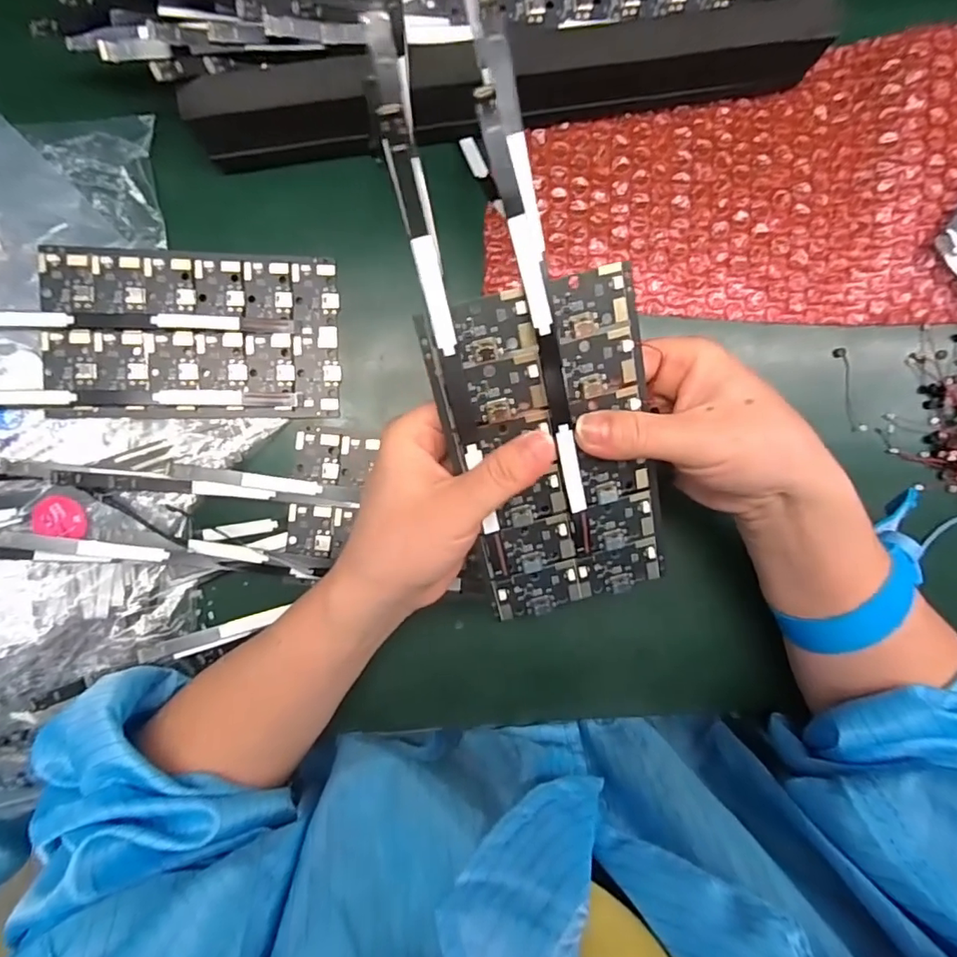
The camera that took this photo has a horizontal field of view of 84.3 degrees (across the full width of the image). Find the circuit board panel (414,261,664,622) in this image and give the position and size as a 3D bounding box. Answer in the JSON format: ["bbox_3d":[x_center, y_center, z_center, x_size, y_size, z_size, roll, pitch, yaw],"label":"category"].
[{"bbox_3d":[0.031,-0.006,0.205,0.075,0.007,0.129,-15,113,-3],"label":"circuit board panel"}]

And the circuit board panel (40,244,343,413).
[{"bbox_3d":[-0.135,-0.069,0.254,0.130,0.004,0.078,-1,91,-9],"label":"circuit board panel"}]

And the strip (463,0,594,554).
[{"bbox_3d":[0.018,-0.069,0.181,0.014,0.018,0.216,-16,110,-3],"label":"strip"}]

